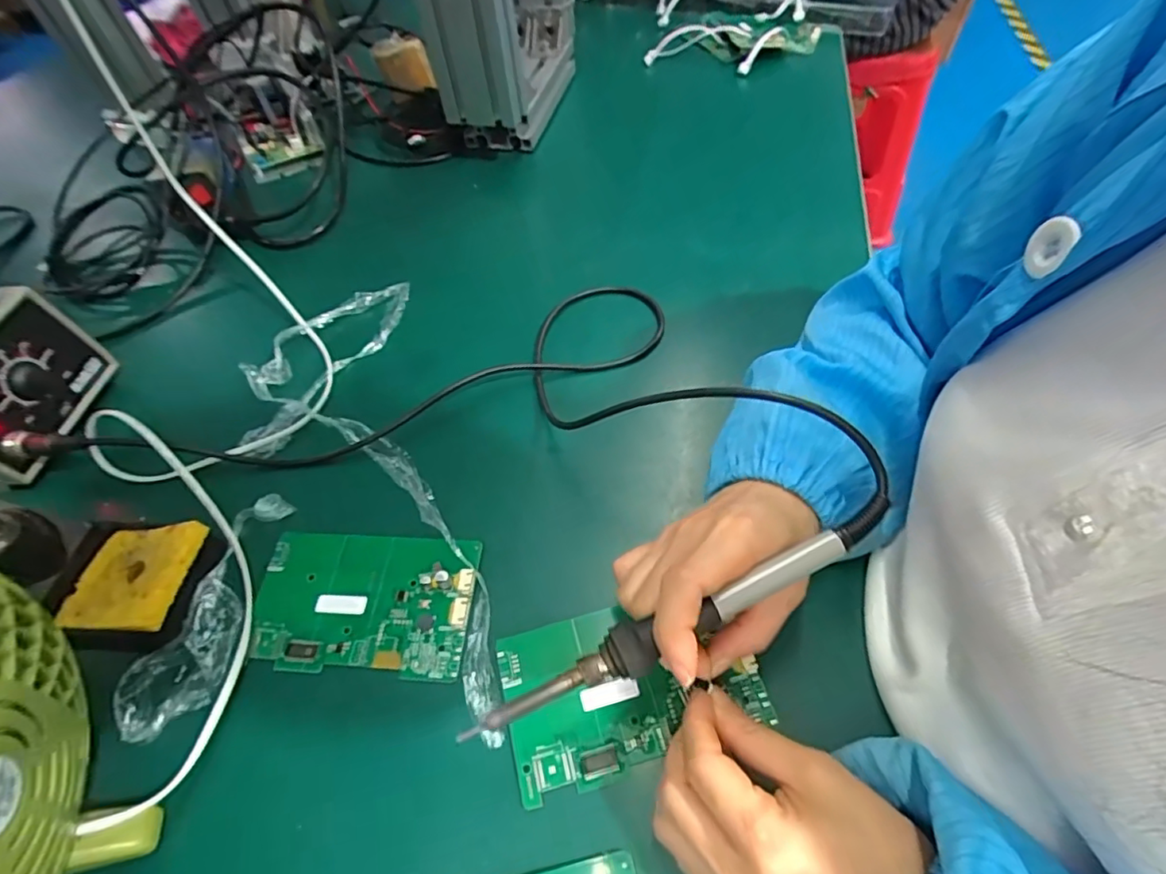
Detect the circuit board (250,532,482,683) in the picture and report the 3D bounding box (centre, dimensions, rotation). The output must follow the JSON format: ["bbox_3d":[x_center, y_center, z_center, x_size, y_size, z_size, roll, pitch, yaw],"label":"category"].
[{"bbox_3d":[-0.132,0.095,0.334,0.131,0.008,0.080,2,54,5],"label":"circuit board"}]

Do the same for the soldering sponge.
[{"bbox_3d":[-0.262,0.080,0.329,0.070,0.009,0.063,-3,52,13],"label":"soldering sponge"}]

